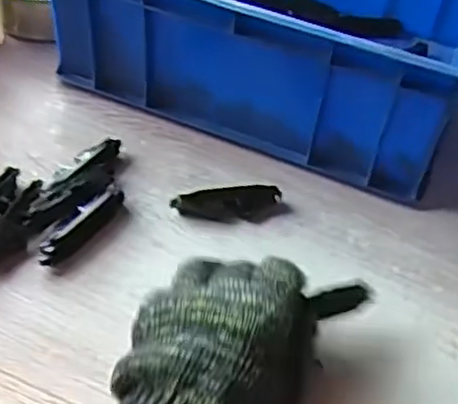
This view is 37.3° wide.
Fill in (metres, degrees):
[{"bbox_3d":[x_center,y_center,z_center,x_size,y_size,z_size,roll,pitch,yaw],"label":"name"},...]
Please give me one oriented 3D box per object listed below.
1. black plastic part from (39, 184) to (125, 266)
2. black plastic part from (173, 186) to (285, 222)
[{"bbox_3d":[-0.104,0.015,0.475,0.013,0.017,0.079,29,49,19],"label":"black plastic part"},{"bbox_3d":[0.001,0.002,0.499,0.081,0.017,0.023,-4,47,-11],"label":"black plastic part"}]

